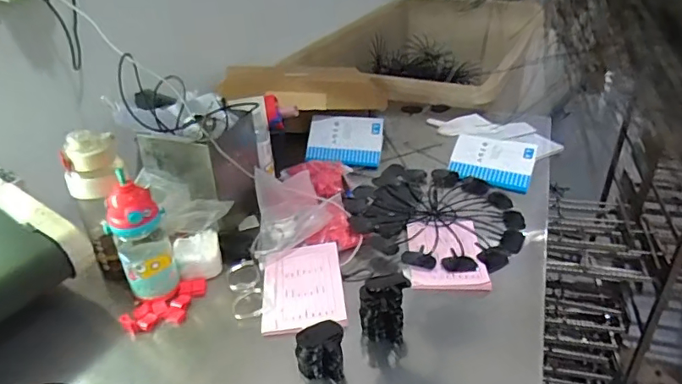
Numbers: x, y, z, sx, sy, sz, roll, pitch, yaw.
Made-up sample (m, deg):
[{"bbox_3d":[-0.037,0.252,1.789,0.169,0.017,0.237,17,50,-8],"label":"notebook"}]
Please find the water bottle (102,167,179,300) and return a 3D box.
[{"bbox_3d":[-0.312,0.072,0.782,0.082,0.200,0.081,-15,35,-19],"label":"water bottle"}]

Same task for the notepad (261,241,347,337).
[{"bbox_3d":[-0.061,0.148,0.804,0.123,0.017,0.178,-5,33,-4],"label":"notepad"}]

